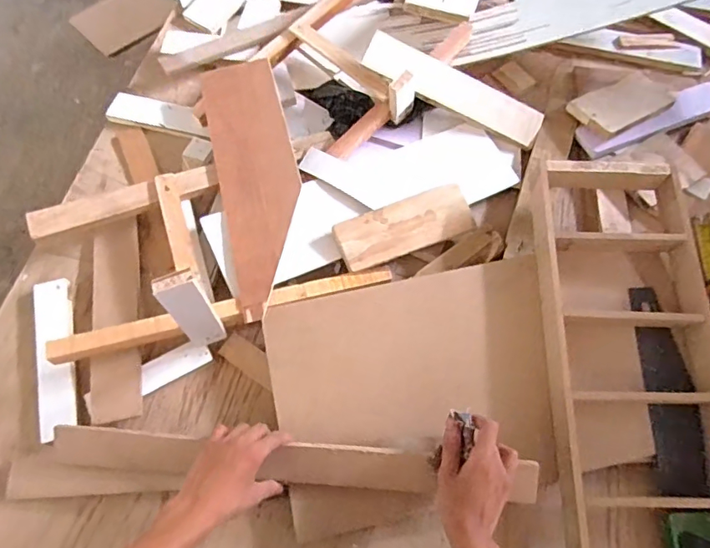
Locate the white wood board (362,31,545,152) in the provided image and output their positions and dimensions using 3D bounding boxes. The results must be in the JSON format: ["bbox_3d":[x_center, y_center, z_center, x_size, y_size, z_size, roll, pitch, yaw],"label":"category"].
[{"bbox_3d":[0.173,-0.318,0.868,0.325,0.025,0.066,24,93,-9],"label":"white wood board"}]

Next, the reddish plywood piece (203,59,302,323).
[{"bbox_3d":[-0.156,-0.161,0.809,0.122,0.017,0.469,-12,66,-6],"label":"reddish plywood piece"}]

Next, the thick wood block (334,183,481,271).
[{"bbox_3d":[0.079,-0.075,0.794,0.219,0.026,0.082,-20,67,-9],"label":"thick wood block"}]

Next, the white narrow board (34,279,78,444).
[{"bbox_3d":[-0.434,0.115,0.725,0.050,0.021,0.238,-7,64,-22],"label":"white narrow board"}]

